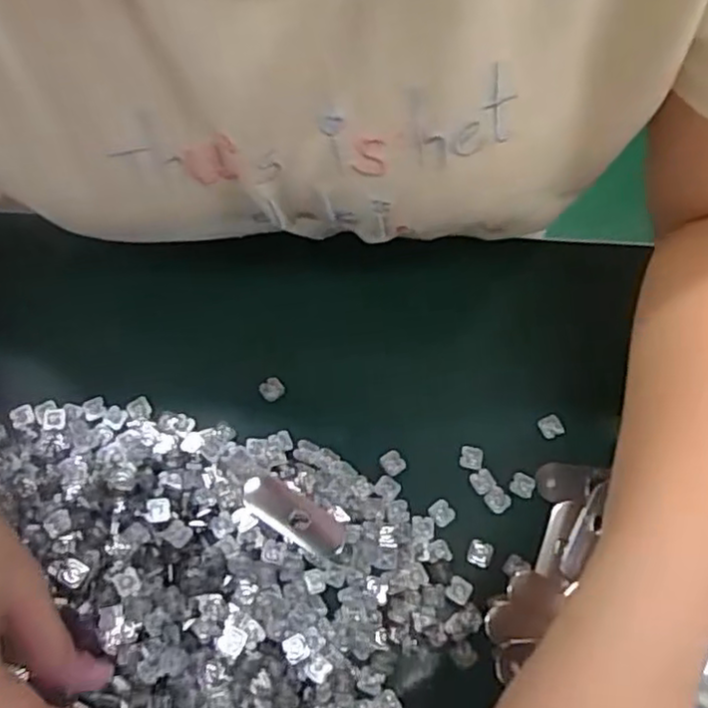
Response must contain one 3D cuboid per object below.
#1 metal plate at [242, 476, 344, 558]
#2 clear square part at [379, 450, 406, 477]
[{"bbox_3d":[-0.027,0.073,0.311,0.051,0.004,0.019,31,72,10],"label":"metal plate"},{"bbox_3d":[0.018,0.051,0.323,0.010,0.005,0.011,-39,74,-14],"label":"clear square part"}]

